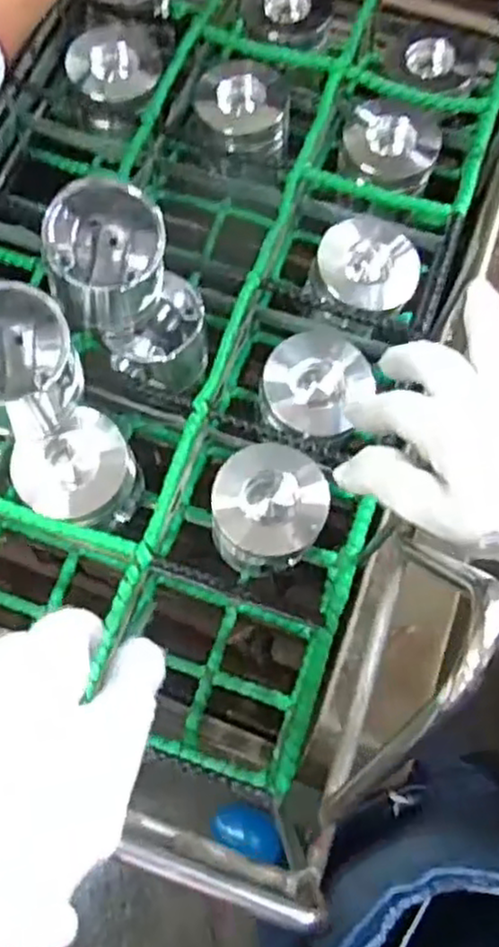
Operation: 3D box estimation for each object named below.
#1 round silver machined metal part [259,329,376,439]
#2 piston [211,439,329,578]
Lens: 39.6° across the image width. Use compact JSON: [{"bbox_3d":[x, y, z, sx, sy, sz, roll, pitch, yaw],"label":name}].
[{"bbox_3d":[0.056,-0.081,0.608,0.095,0.046,0.087,0,72,-1],"label":"round silver machined metal part"},{"bbox_3d":[0.017,0.031,0.590,0.093,0.076,0.092,-3,72,-3],"label":"piston"}]

